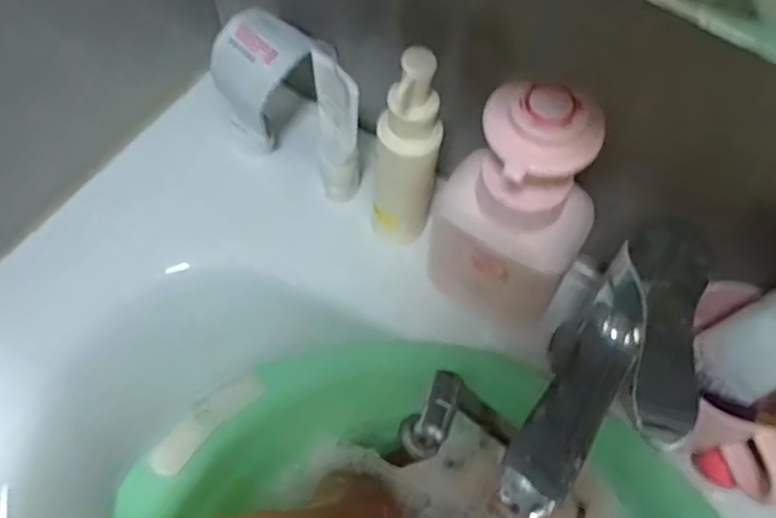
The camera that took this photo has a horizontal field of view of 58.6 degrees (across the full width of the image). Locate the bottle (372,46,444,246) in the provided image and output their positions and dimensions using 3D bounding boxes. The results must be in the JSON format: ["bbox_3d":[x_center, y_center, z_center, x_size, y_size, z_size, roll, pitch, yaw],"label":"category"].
[{"bbox_3d":[0.010,-0.062,0.459,0.041,0.179,0.031,6,64,0],"label":"bottle"}]

